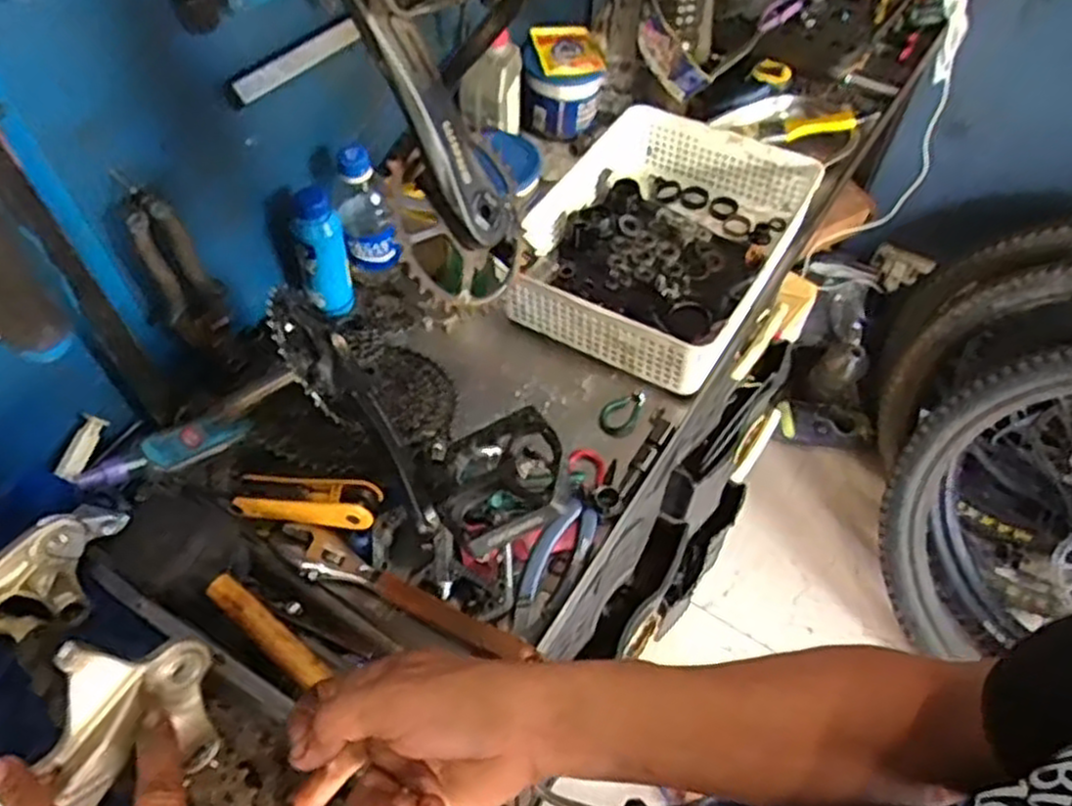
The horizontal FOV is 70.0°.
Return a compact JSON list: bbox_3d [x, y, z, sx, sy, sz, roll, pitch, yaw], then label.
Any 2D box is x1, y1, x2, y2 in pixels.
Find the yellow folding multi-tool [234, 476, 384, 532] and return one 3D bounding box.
[{"bbox_3d":[-0.199,0.082,0.661,0.126,0.022,0.038,7,54,5],"label":"yellow folding multi-tool"}]

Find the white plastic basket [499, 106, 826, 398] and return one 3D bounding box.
[{"bbox_3d":[0.143,-0.185,0.865,0.256,0.079,0.343,24,57,16],"label":"white plastic basket"}]

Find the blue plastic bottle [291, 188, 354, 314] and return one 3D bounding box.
[{"bbox_3d":[-0.217,-0.153,0.789,0.051,0.138,0.041,-16,56,-12],"label":"blue plastic bottle"}]

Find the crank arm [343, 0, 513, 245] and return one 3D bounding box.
[{"bbox_3d":[-0.070,-0.190,0.488,0.021,0.214,0.044,1,49,35],"label":"crank arm"}]

